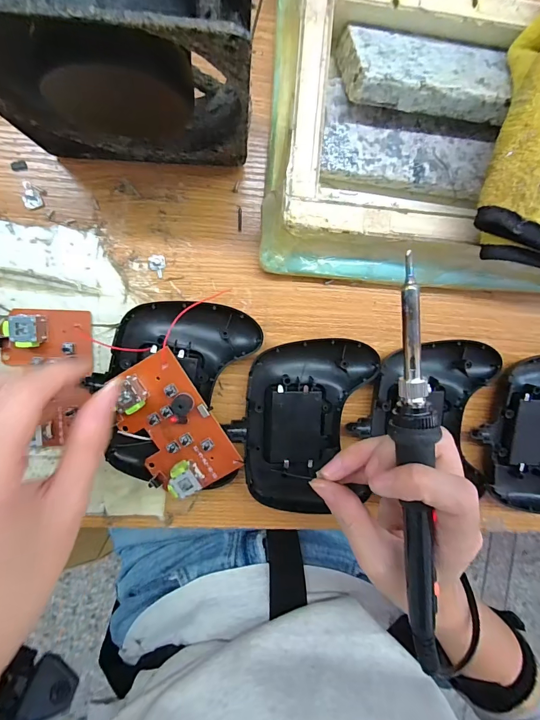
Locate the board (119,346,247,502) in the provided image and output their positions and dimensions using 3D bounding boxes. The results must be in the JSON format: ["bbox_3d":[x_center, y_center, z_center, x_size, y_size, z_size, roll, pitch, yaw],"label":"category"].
[{"bbox_3d":[-0.062,0.044,0.232,0.053,0.014,0.090,-32,100,-1],"label":"board"}]

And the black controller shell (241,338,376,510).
[{"bbox_3d":[0.029,0.046,0.262,0.090,0.020,0.117,-2,98,-6],"label":"black controller shell"}]

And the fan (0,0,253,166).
[{"bbox_3d":[-0.070,-0.134,0.172,0.117,0.121,0.041,2,98,-6],"label":"fan"}]

